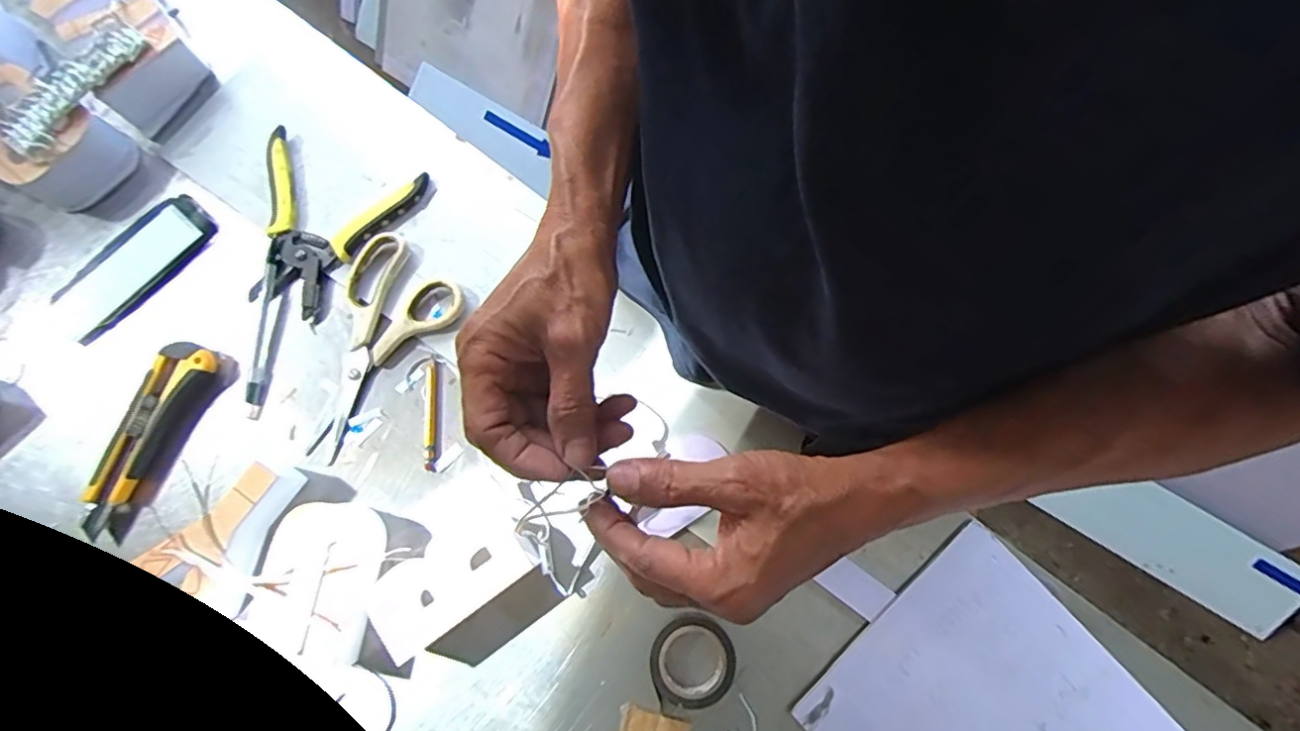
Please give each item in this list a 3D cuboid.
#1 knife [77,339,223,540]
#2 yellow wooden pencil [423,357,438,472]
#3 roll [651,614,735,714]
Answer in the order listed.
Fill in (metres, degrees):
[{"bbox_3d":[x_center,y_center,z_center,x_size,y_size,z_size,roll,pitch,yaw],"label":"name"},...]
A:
[{"bbox_3d":[-0.394,0.056,0.479,0.044,0.019,0.152,21,78,5],"label":"knife"},{"bbox_3d":[-0.178,0.039,0.493,0.011,0.005,0.091,-3,77,0],"label":"yellow wooden pencil"},{"bbox_3d":[0.031,0.213,0.442,0.059,0.016,0.060,0,77,0],"label":"roll"}]

